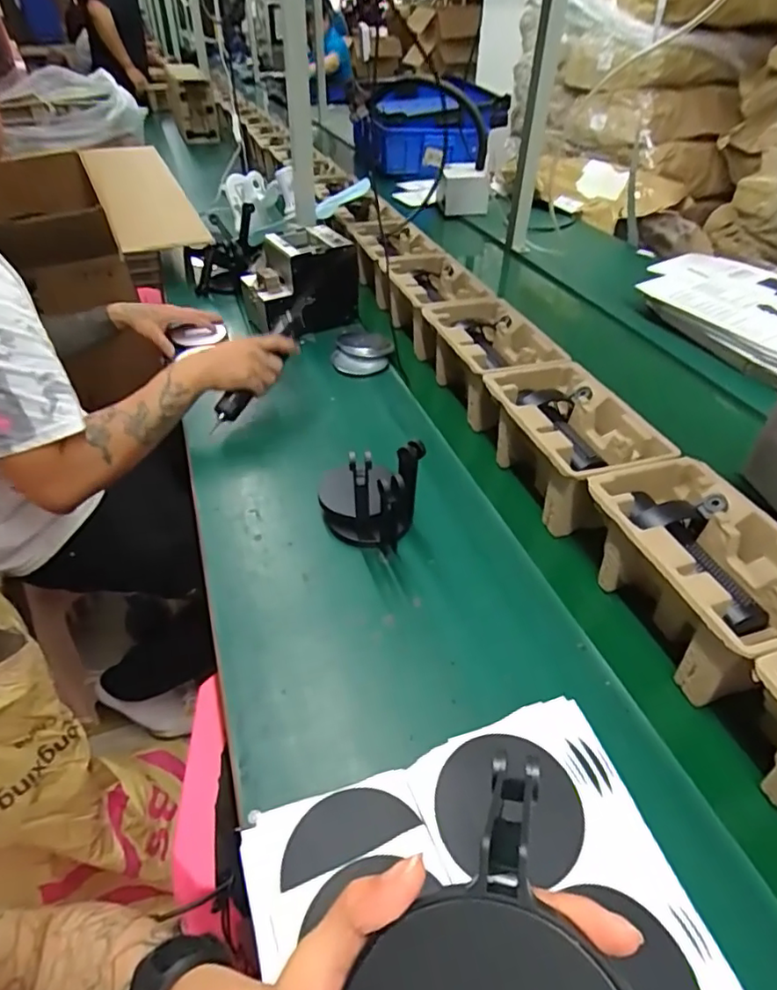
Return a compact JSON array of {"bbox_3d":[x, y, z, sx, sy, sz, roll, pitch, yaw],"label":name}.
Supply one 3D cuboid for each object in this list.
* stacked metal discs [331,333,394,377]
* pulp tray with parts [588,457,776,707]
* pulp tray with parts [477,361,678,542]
[{"bbox_3d":[-0.044,-0.245,0.978,0.098,0.030,0.109,6,42,8],"label":"stacked metal discs"},{"bbox_3d":[0.303,0.078,0.561,0.143,0.106,0.233,-12,46,-15],"label":"pulp tray with parts"},{"bbox_3d":[0.221,-0.071,0.714,0.149,0.087,0.228,-15,47,-18],"label":"pulp tray with parts"}]

